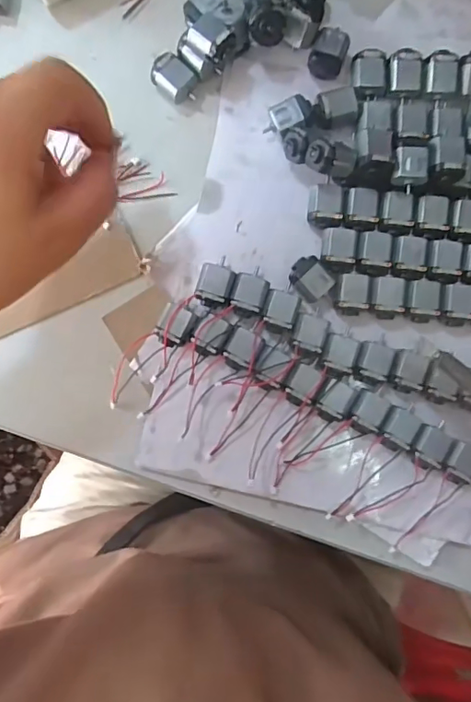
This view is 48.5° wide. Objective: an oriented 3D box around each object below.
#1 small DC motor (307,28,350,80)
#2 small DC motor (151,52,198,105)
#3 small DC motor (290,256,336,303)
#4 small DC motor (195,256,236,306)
[{"bbox_3d":[0.052,-0.165,0.292,0.018,0.016,0.024,21,91,-1],"label":"small DC motor"},{"bbox_3d":[-0.035,-0.152,0.296,0.025,0.014,0.018,42,90,-1],"label":"small DC motor"},{"bbox_3d":[0.041,-0.040,0.290,0.018,0.013,0.023,-39,91,0],"label":"small DC motor"},{"bbox_3d":[-0.011,-0.038,0.293,0.019,0.016,0.026,14,91,-1],"label":"small DC motor"}]

